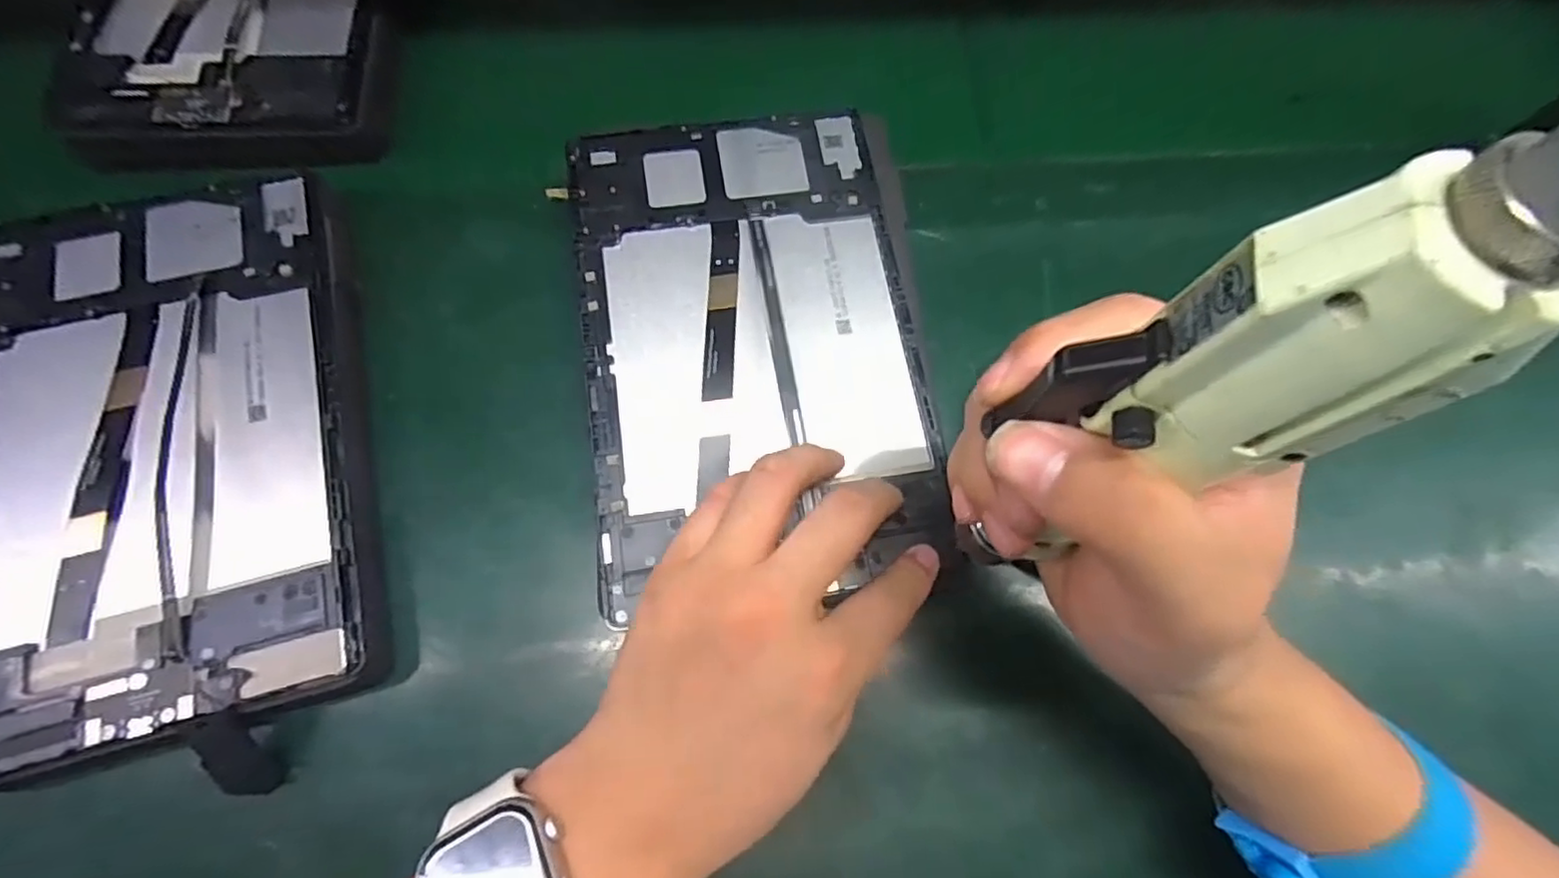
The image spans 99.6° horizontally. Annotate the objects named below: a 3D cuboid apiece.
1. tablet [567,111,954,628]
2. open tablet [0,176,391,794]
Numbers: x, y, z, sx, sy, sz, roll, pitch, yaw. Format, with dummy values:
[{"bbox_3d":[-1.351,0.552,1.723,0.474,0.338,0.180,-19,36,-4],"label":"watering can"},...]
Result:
[{"bbox_3d":[-0.014,-0.050,0.302,0.147,0.007,0.229,-7,72,-5],"label":"tablet"},{"bbox_3d":[-0.258,0.009,0.280,0.152,0.028,0.253,-14,73,-8],"label":"open tablet"}]

